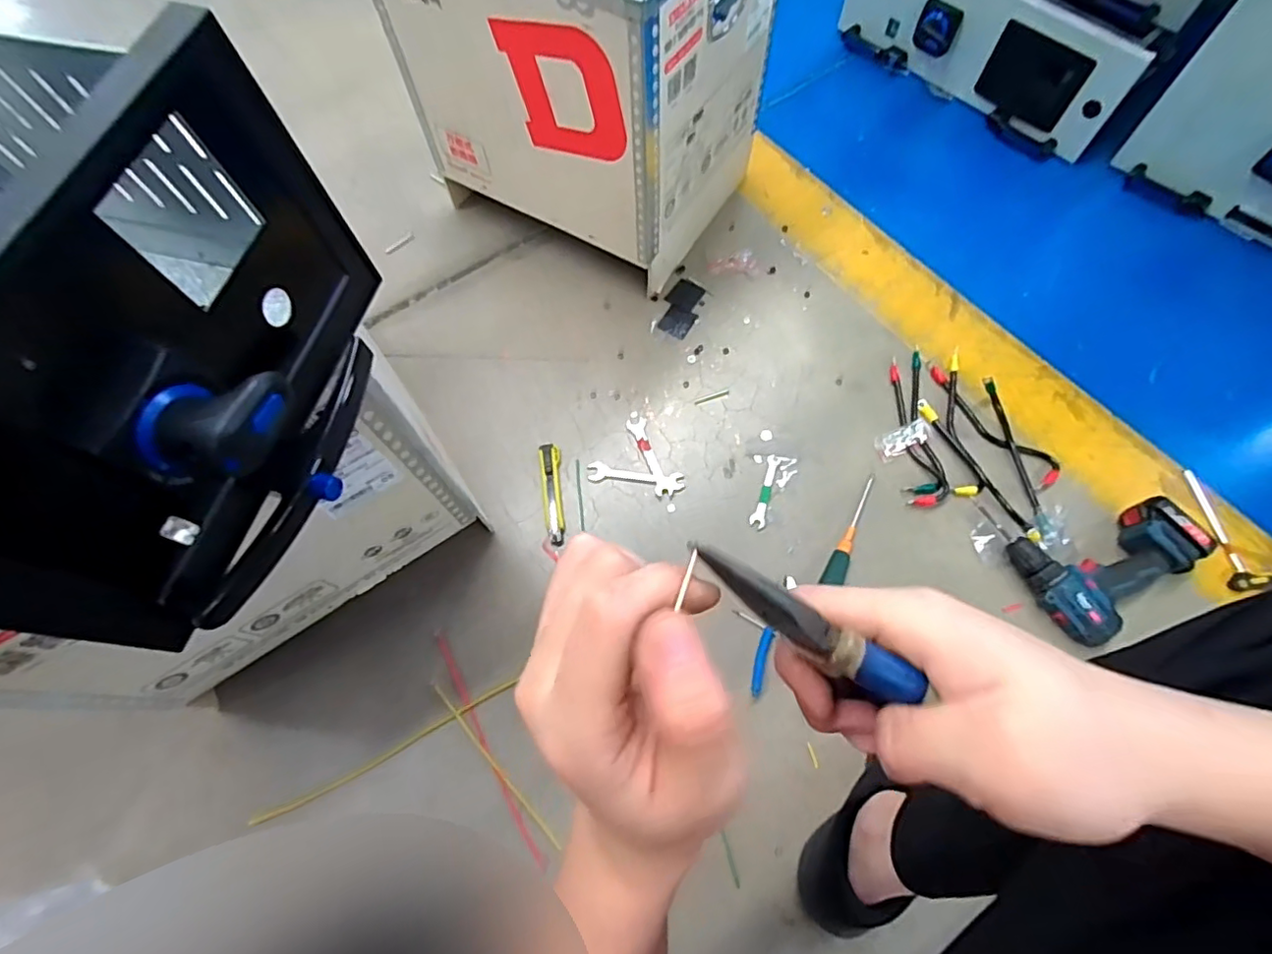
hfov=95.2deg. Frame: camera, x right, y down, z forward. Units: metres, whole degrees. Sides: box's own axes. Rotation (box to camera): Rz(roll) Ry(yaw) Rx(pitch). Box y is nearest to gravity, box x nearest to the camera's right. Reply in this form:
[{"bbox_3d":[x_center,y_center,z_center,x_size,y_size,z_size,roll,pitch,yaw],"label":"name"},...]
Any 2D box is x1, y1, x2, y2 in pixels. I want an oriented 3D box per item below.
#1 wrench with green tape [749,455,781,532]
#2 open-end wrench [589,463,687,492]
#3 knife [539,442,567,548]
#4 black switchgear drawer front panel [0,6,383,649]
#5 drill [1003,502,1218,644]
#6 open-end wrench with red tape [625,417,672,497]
[{"bbox_3d":[0.193,0.021,0.871,0.021,0.005,0.119,16,68,9],"label":"wrench with green tape"},{"bbox_3d":[0.001,-0.001,0.882,0.148,0.004,0.031,7,67,5],"label":"open-end wrench"},{"bbox_3d":[-0.127,0.024,0.872,0.032,0.016,0.154,-6,66,0],"label":"knife"},{"bbox_3d":[-0.220,-0.057,0.308,0.061,0.194,0.282,13,68,8],"label":"black switchgear drawer front panel"},{"bbox_3d":[0.636,0.117,0.775,0.209,0.069,0.144,-22,67,-7],"label":"drill"},{"bbox_3d":[0.021,-0.033,0.898,0.029,0.004,0.134,-18,67,-6],"label":"open-end wrench with red tape"}]

